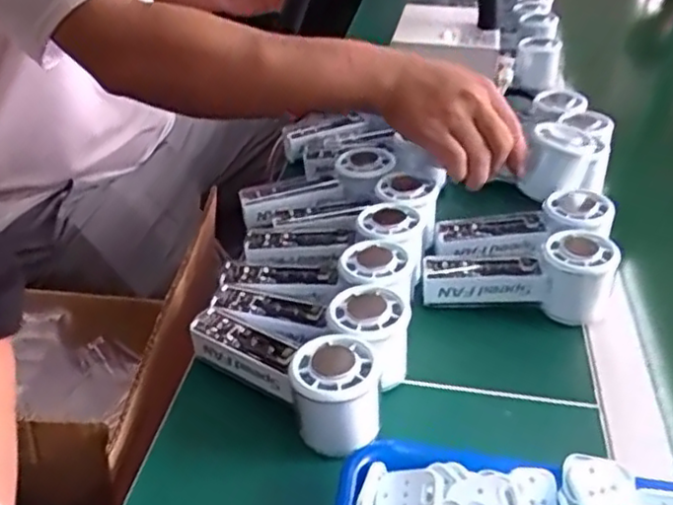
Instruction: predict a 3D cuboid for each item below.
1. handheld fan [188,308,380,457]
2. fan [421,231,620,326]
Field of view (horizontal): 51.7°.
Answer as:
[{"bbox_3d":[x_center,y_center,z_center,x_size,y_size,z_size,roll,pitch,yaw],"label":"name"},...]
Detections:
[{"bbox_3d":[-0.034,0.073,0.479,0.160,0.054,0.052,30,44,33],"label":"handheld fan"},{"bbox_3d":[0.148,0.014,0.573,0.149,0.064,0.056,6,36,5],"label":"fan"}]

